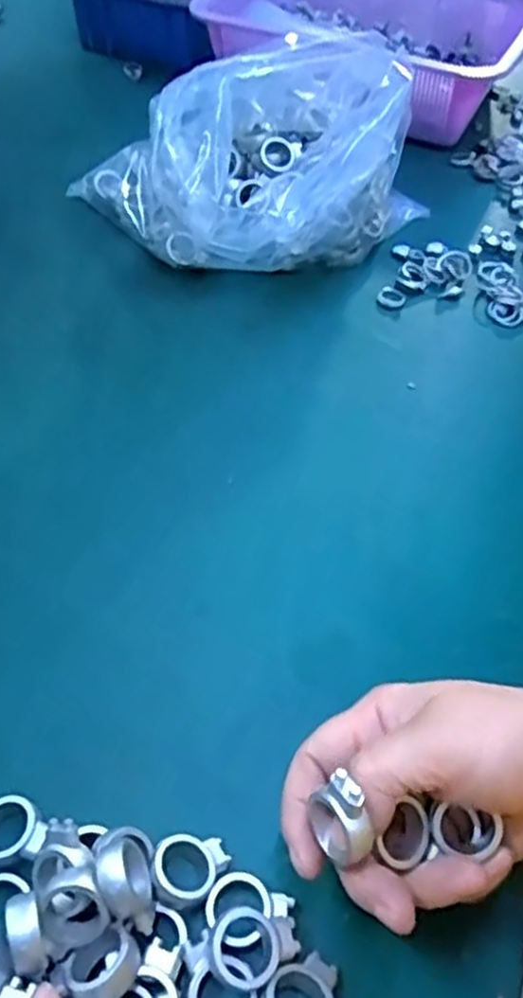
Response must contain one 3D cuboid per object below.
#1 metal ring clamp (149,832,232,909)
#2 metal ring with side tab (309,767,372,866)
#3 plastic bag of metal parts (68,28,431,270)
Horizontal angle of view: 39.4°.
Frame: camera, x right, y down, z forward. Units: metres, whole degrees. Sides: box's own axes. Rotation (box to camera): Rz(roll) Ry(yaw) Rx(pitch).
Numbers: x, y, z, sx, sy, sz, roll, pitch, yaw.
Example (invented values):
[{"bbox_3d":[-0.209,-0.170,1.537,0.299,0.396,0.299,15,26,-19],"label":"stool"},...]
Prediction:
[{"bbox_3d":[-0.029,0.147,0.290,0.036,0.011,0.027,5,43,-30],"label":"metal ring clamp"},{"bbox_3d":[0.029,0.112,0.254,0.014,0.028,0.022,-24,57,-20],"label":"metal ring with side tab"},{"bbox_3d":[0.006,-0.278,0.566,0.248,0.127,0.183,-22,57,-19],"label":"plastic bag of metal parts"}]

